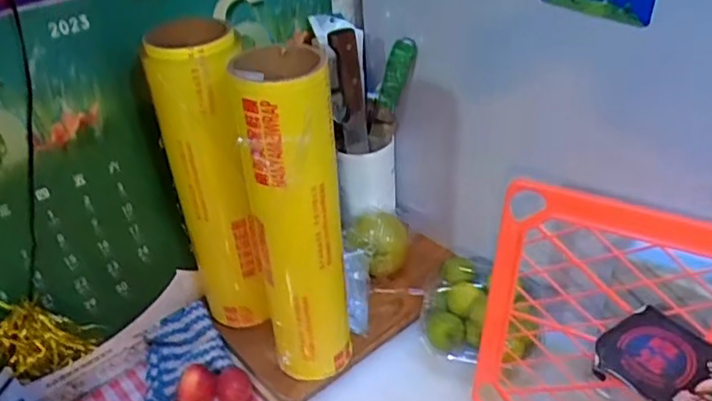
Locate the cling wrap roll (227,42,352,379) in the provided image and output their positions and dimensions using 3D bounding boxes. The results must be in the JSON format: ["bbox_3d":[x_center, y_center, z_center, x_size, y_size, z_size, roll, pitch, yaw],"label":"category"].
[{"bbox_3d":[-0.059,0.027,0.627,0.088,0.346,0.096,-6,37,-3],"label":"cling wrap roll"}]

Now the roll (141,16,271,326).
[{"bbox_3d":[-0.152,-0.022,0.690,0.102,0.344,0.088,6,38,13],"label":"roll"}]

